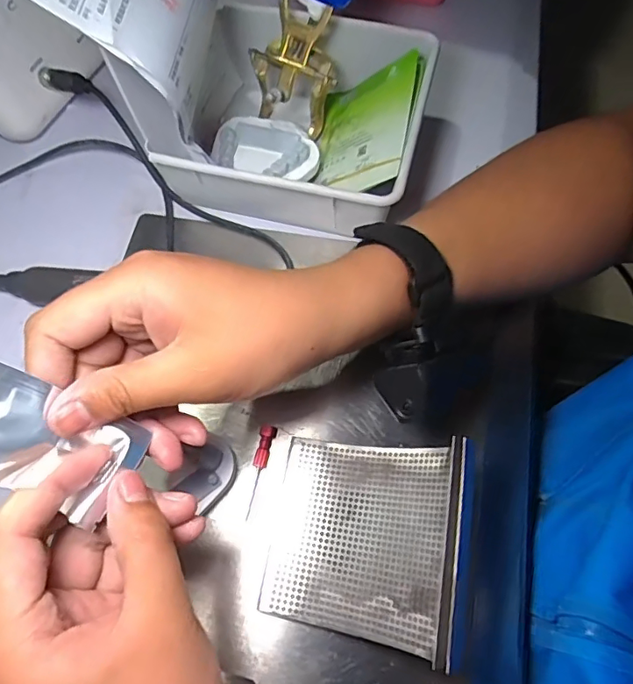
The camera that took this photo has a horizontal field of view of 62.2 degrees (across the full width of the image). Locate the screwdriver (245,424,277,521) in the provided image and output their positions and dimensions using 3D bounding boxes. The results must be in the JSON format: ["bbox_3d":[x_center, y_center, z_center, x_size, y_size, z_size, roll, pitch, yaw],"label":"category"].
[{"bbox_3d":[-0.035,0.078,0.321,0.009,0.006,0.057,10,68,5],"label":"screwdriver"}]

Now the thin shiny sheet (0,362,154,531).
[{"bbox_3d":[-0.115,0.040,0.214,0.084,0.015,0.044,30,82,-26],"label":"thin shiny sheet"}]

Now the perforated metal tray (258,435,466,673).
[{"bbox_3d":[0.024,0.102,0.281,0.111,0.024,0.098,-3,63,32],"label":"perforated metal tray"}]

